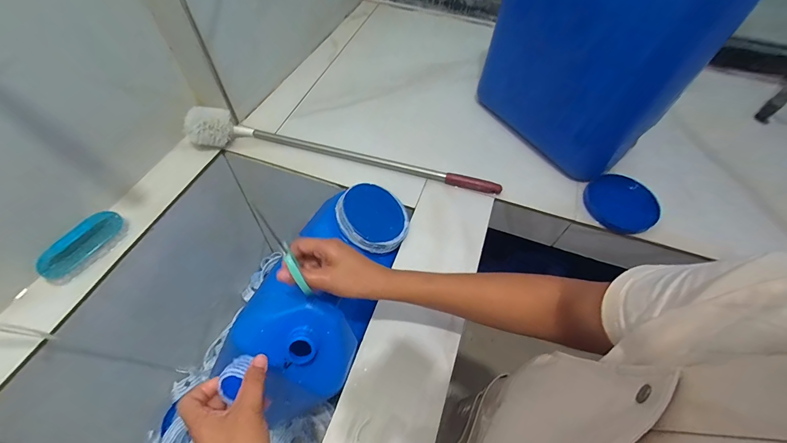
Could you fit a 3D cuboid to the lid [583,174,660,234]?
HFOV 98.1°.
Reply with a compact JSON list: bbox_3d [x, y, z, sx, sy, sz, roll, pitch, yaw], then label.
[{"bbox_3d":[0.409,-0.034,0.616,0.108,0.016,0.119,-22,57,-2],"label":"lid"}]

